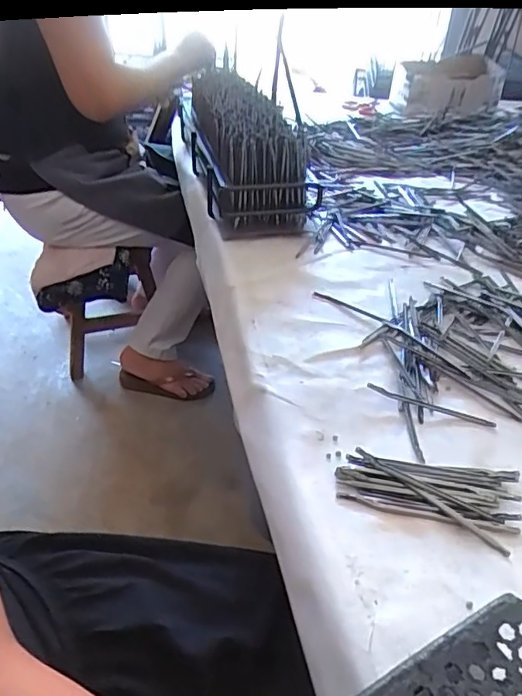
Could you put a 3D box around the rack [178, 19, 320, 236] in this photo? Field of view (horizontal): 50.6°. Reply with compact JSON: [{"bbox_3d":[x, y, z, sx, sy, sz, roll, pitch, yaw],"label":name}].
[{"bbox_3d":[-0.037,-0.375,0.999,0.169,0.161,0.552,-5,37,-9],"label":"rack"}]

